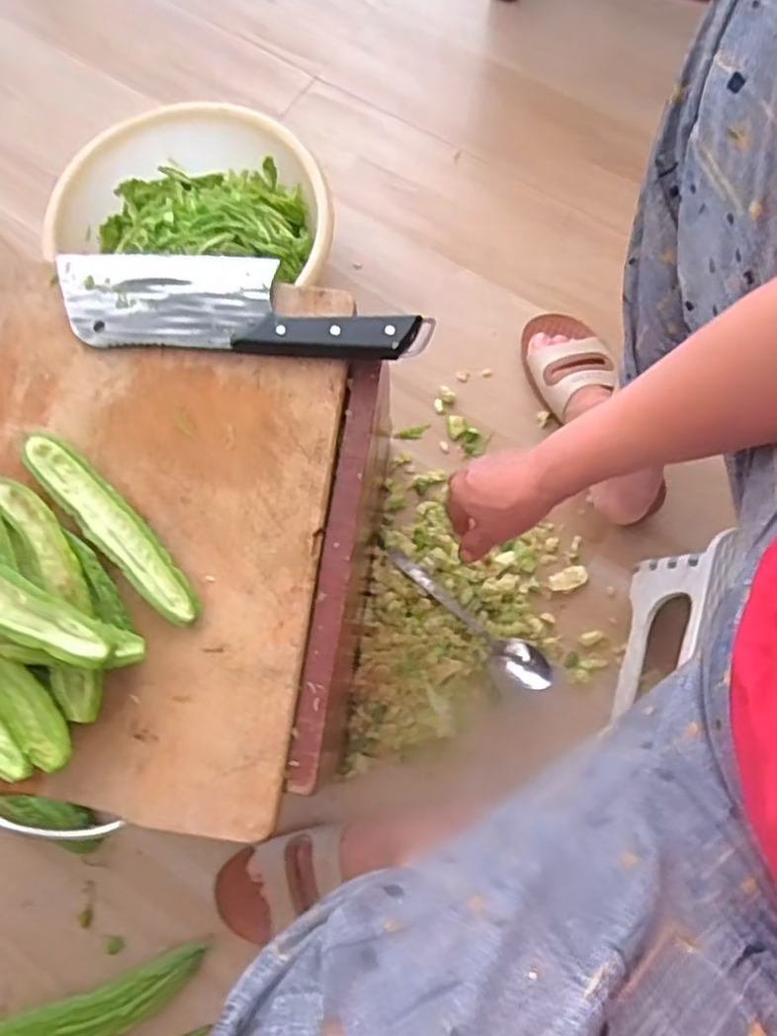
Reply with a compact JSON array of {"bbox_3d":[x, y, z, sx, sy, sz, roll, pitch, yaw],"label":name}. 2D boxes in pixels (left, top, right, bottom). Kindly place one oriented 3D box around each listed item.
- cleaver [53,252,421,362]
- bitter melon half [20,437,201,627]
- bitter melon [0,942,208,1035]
[{"bbox_3d":[-0.118,-0.165,0.526,0.273,0.018,0.079,4,74,2],"label":"cleaver"},{"bbox_3d":[-0.192,0.005,0.483,0.174,0.011,0.034,43,79,11],"label":"bitter melon half"},{"bbox_3d":[-0.271,0.437,0.603,0.225,0.043,0.049,-19,75,-5],"label":"bitter melon"}]

